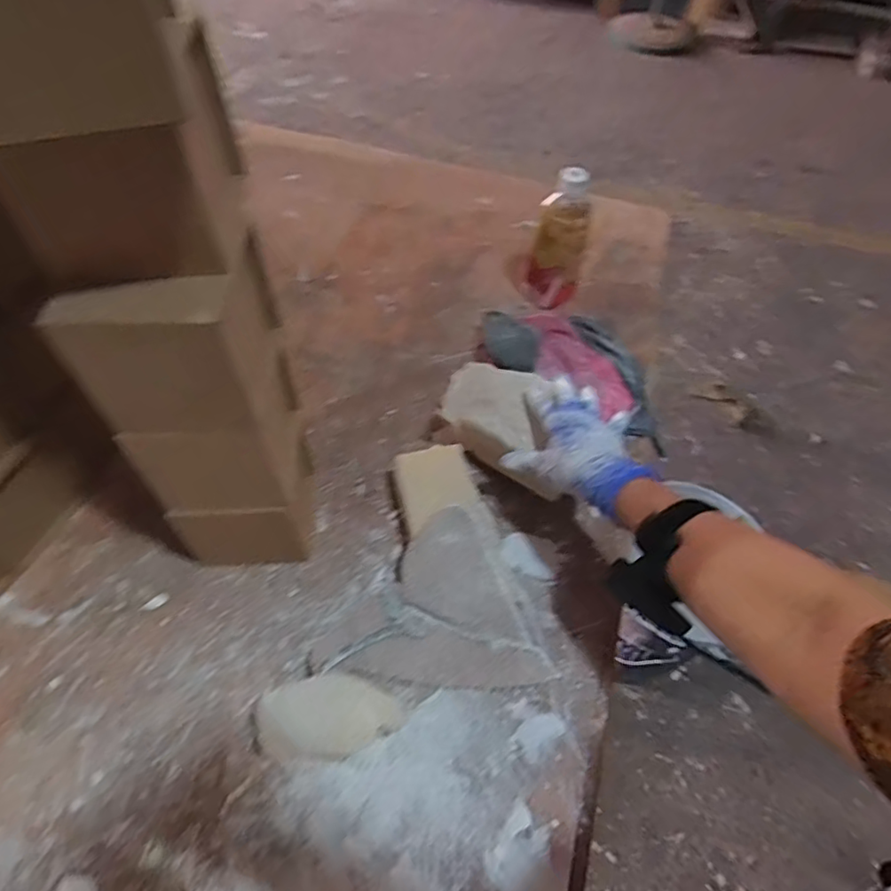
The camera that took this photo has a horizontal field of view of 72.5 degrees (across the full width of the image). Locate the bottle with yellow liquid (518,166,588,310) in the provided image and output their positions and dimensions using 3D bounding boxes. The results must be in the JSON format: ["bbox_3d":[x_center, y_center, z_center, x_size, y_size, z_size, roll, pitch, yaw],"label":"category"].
[{"bbox_3d":[0.143,-0.264,0.792,0.083,0.177,0.061,10,56,5],"label":"bottle with yellow liquid"}]

